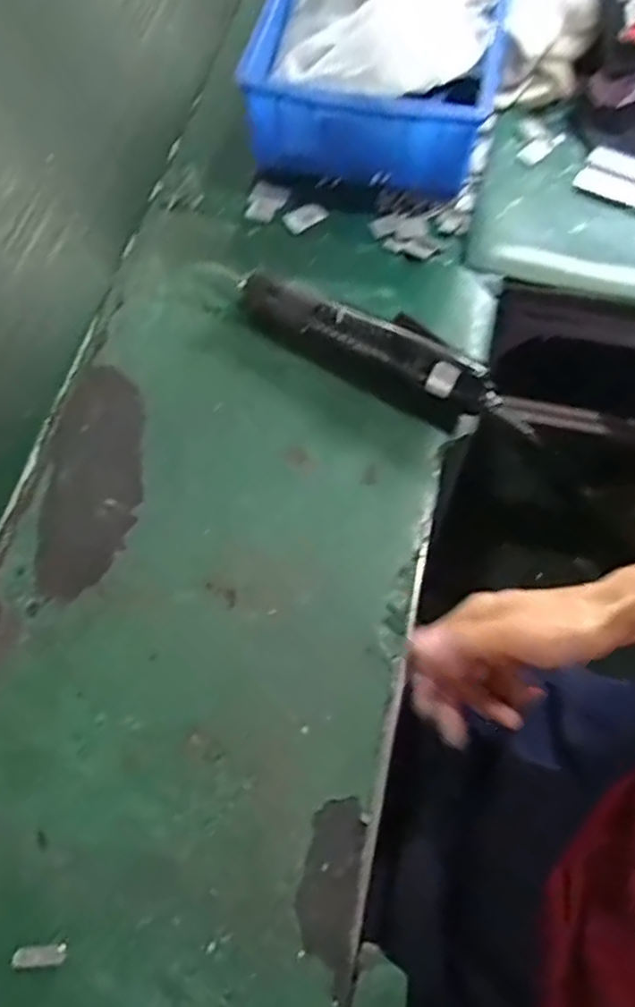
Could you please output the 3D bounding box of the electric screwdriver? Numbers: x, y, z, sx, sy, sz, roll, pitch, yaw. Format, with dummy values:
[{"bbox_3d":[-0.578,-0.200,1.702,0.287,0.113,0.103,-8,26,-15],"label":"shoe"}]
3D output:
[{"bbox_3d":[0.035,-0.120,0.501,0.204,0.038,0.028,30,69,13],"label":"electric screwdriver"}]

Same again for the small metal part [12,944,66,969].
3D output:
[{"bbox_3d":[-0.146,0.238,0.356,0.028,0.004,0.009,-4,66,-2],"label":"small metal part"}]

